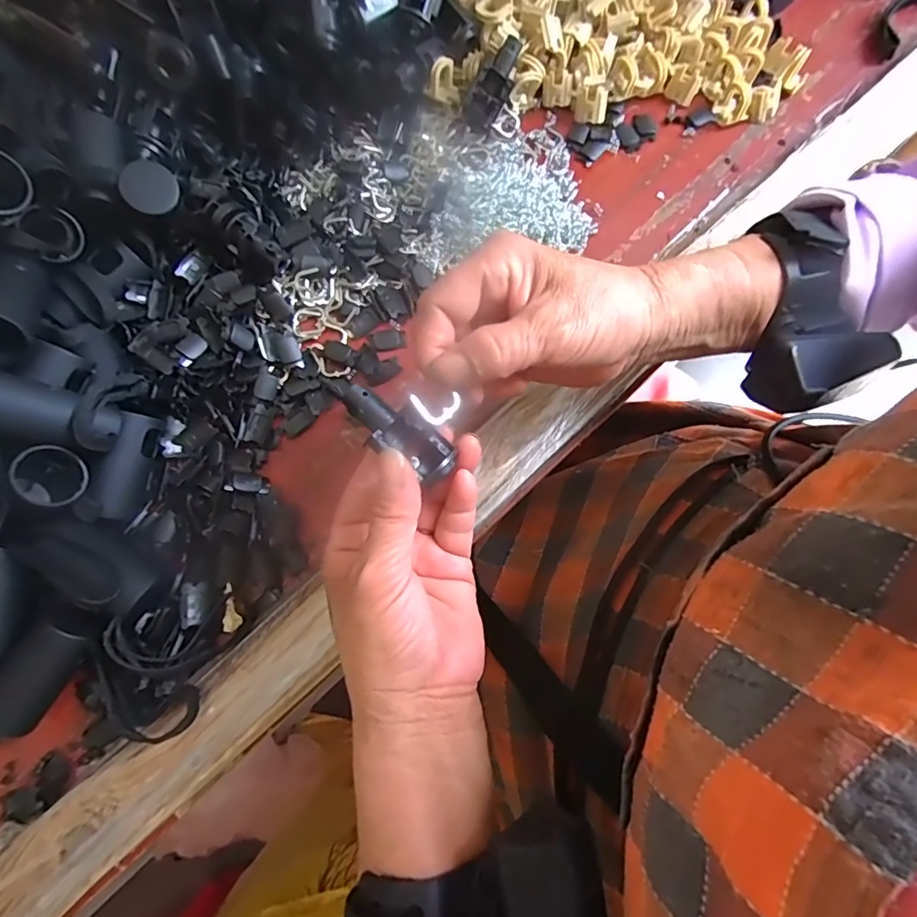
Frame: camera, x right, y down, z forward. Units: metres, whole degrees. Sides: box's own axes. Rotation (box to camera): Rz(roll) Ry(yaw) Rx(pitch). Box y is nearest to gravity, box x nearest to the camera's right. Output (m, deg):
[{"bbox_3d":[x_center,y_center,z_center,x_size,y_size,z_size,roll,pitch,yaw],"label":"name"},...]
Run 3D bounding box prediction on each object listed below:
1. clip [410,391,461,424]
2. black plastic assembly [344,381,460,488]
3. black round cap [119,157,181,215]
[{"bbox_3d":[-0.009,-0.019,0.206,0.021,0.004,0.011,-1,80,-27],"label":"clip"},{"bbox_3d":[-0.026,-0.011,0.219,0.051,0.016,0.022,36,79,-9],"label":"black plastic assembly"},{"bbox_3d":[-0.179,-0.158,0.304,0.030,0.004,0.030,0,92,-13],"label":"black round cap"}]

